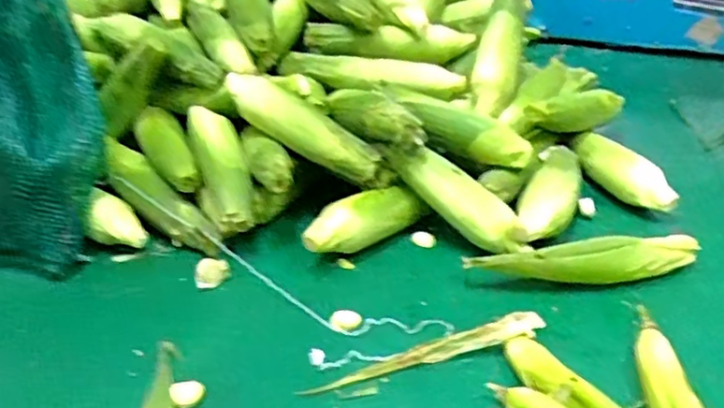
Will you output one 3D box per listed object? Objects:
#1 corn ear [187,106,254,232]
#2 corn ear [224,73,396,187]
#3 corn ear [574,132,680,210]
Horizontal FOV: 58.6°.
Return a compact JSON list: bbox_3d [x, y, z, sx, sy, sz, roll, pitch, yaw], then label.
[{"bbox_3d":[-0.175,-0.052,0.806,0.055,0.048,0.208,-14,50,-17],"label":"corn ear"},{"bbox_3d":[-0.070,-0.096,0.801,0.251,0.048,0.063,33,42,16],"label":"corn ear"},{"bbox_3d":[0.335,-0.035,0.831,0.057,0.056,0.156,-13,31,-15],"label":"corn ear"}]

